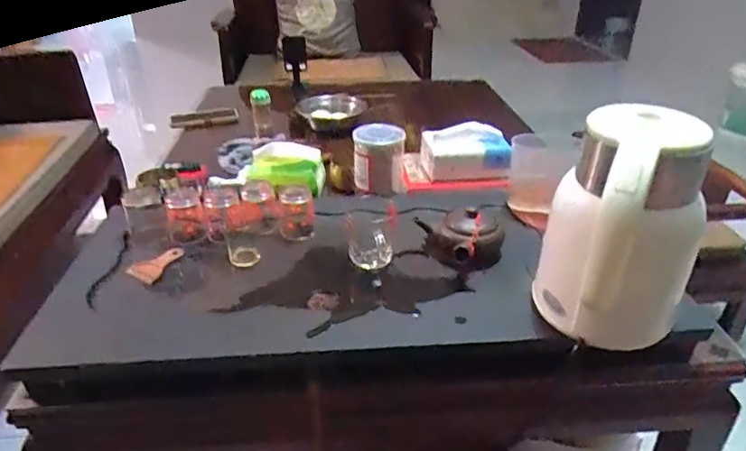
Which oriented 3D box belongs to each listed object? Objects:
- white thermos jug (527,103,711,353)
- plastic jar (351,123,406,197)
[{"bbox_3d":[0.251,0.010,0.578,0.145,0.232,0.120,-13,33,-21],"label":"white thermos jug"},{"bbox_3d":[0.013,-0.119,0.947,0.087,0.116,0.084,1,31,2],"label":"plastic jar"}]

